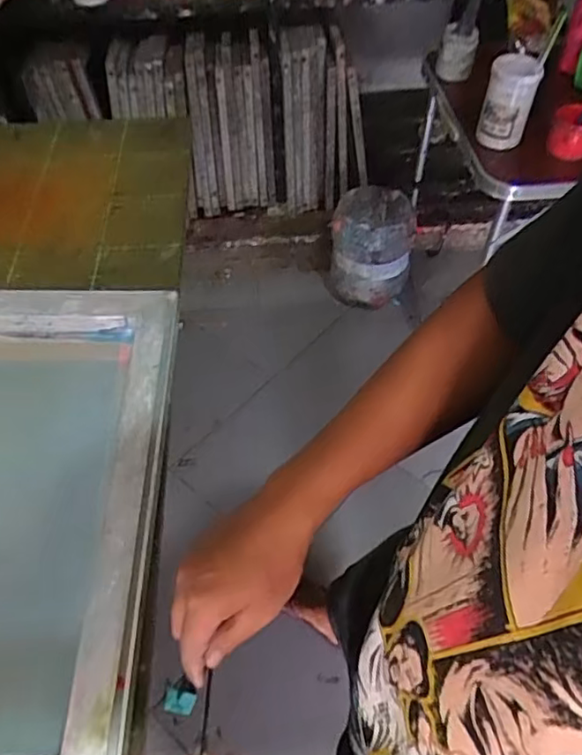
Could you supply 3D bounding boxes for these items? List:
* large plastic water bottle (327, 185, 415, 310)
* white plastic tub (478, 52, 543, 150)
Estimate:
[{"bbox_3d":[0.244,-0.395,1.909,0.238,0.291,0.232,5,52,5],"label":"large plastic water bottle"},{"bbox_3d":[0.430,-0.542,1.214,0.086,0.161,0.092,-1,52,1],"label":"white plastic tub"}]

